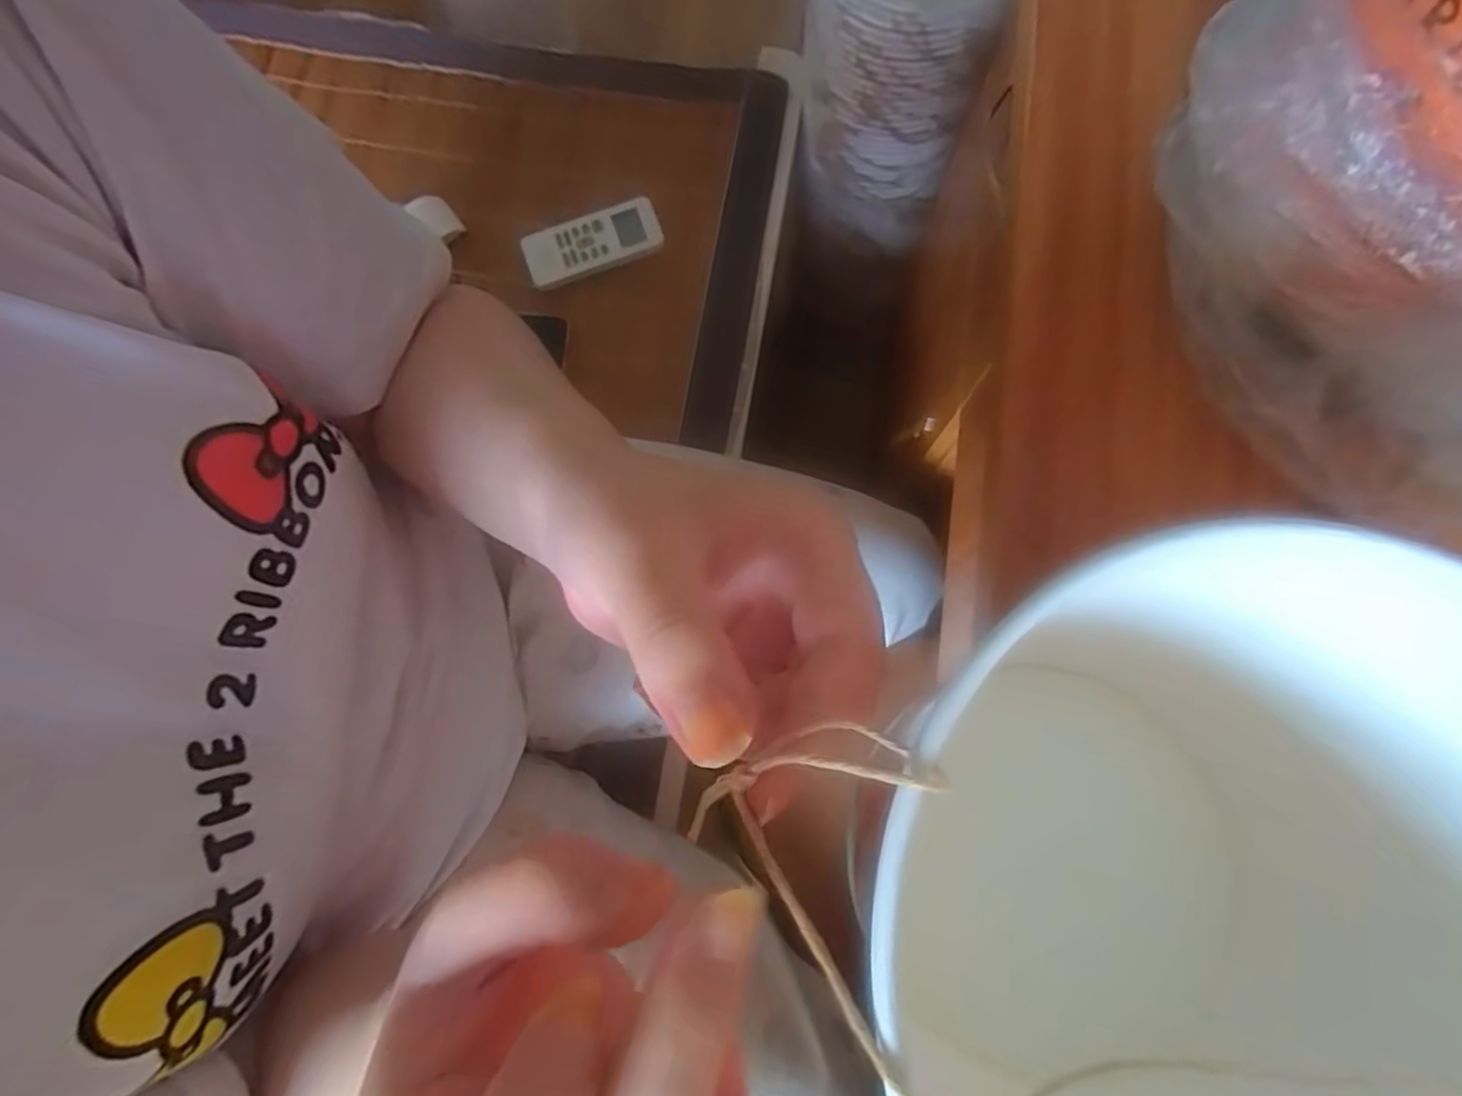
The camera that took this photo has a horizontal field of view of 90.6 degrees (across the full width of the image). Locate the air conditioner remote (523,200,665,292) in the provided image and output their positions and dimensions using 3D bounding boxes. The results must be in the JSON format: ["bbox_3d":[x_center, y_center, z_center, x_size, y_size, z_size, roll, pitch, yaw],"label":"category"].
[{"bbox_3d":[-0.134,-0.293,0.695,0.130,0.018,0.049,-19,76,-5],"label":"air conditioner remote"}]

